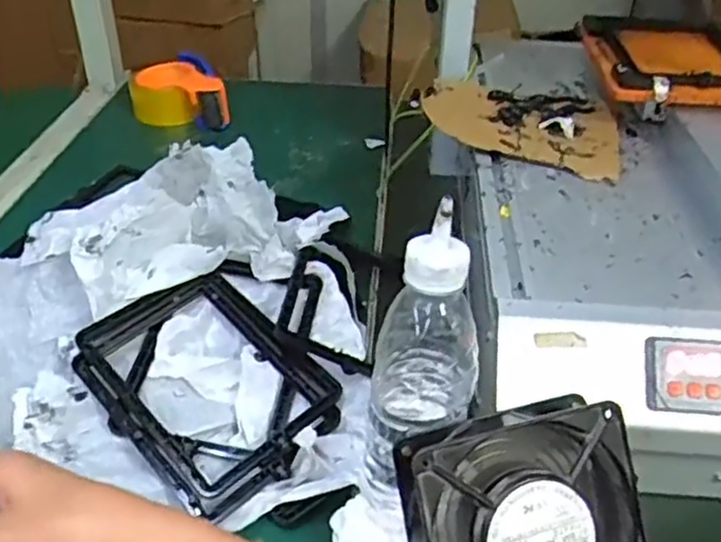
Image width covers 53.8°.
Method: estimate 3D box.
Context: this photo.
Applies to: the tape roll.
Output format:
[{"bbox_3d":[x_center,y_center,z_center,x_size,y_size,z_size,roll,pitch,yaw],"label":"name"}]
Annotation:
[{"bbox_3d":[-0.245,-0.232,0.945,0.104,0.066,0.132,-19,41,-27],"label":"tape roll"}]

